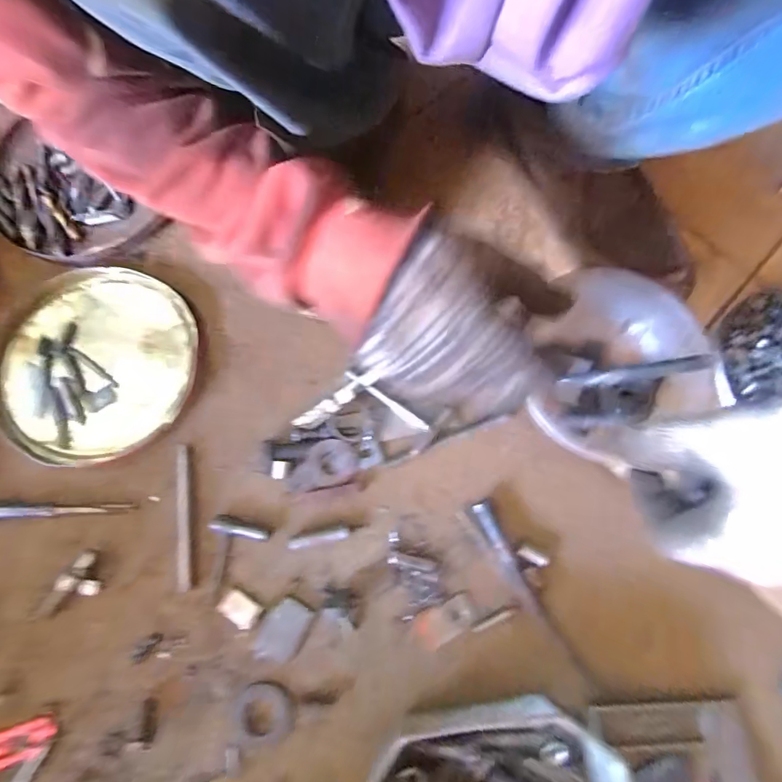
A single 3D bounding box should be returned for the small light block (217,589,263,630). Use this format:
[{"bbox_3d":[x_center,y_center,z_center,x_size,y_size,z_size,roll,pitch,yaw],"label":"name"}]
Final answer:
[{"bbox_3d":[-0.129,0.184,0.379,0.032,0.004,0.022,36,73,7],"label":"small light block"}]

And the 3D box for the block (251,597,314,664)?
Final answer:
[{"bbox_3d":[-0.088,0.196,0.366,0.033,0.004,0.048,26,72,4],"label":"block"}]

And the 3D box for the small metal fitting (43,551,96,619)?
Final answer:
[{"bbox_3d":[-0.260,0.155,0.372,0.028,0.015,0.035,-17,74,-10],"label":"small metal fitting"}]

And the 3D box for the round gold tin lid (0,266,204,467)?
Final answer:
[{"bbox_3d":[-0.279,-0.028,0.427,0.190,0.018,0.185,1,72,-4],"label":"round gold tin lid"}]

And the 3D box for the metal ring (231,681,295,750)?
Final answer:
[{"bbox_3d":[-0.102,0.262,0.362,0.047,0.008,0.046,1,72,-4],"label":"metal ring"}]

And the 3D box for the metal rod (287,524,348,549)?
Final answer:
[{"bbox_3d":[-0.064,0.128,0.390,0.052,0.013,0.012,-12,74,-9],"label":"metal rod"}]

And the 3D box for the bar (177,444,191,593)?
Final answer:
[{"bbox_3d":[-0.184,0.110,0.395,0.012,0.009,0.122,-6,73,-7],"label":"bar"}]

